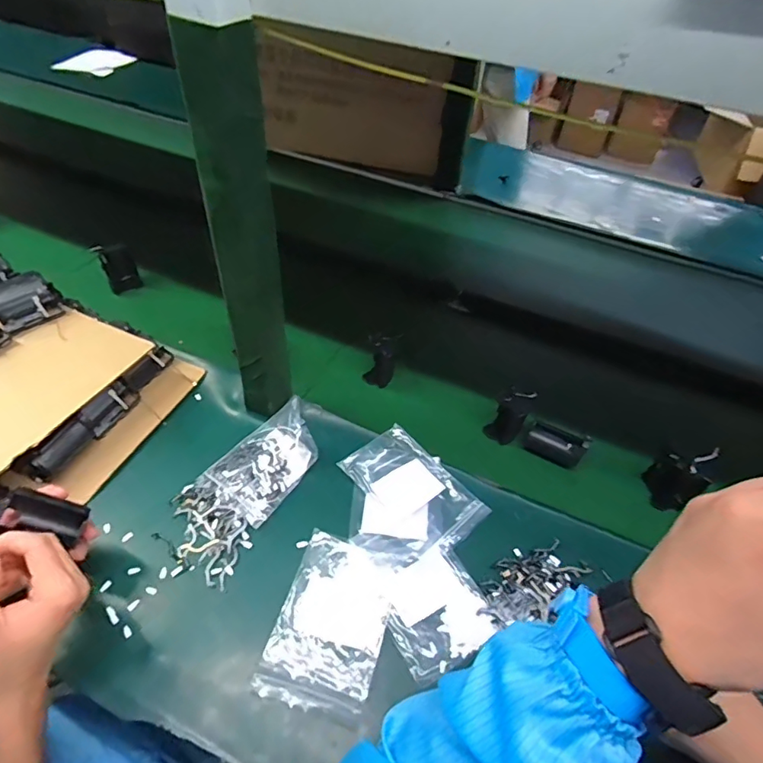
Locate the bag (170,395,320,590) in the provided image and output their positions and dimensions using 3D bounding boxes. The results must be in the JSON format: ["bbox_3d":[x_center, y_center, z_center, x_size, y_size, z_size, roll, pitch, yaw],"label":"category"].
[{"bbox_3d":[-0.150,0.105,0.559,0.098,0.031,0.198,24,51,18],"label":"bag"}]

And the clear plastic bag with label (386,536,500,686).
[{"bbox_3d":[0.051,0.220,0.489,0.097,0.006,0.096,-23,53,-23],"label":"clear plastic bag with label"}]

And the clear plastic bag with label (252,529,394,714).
[{"bbox_3d":[-0.046,0.223,0.477,0.098,0.009,0.147,14,48,9],"label":"clear plastic bag with label"}]

